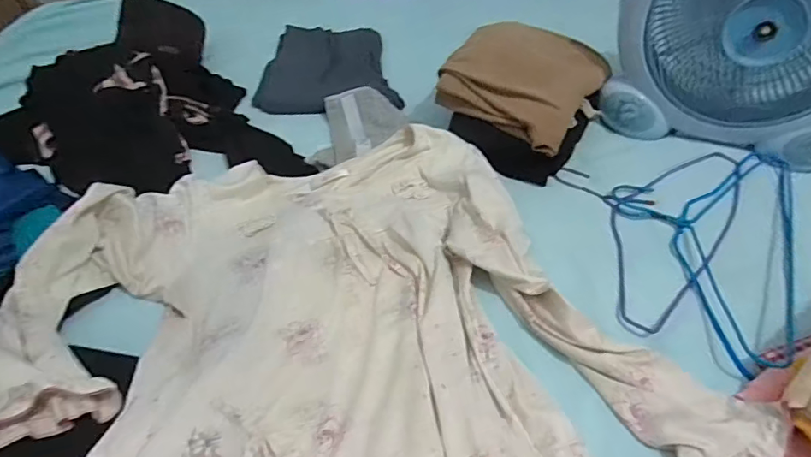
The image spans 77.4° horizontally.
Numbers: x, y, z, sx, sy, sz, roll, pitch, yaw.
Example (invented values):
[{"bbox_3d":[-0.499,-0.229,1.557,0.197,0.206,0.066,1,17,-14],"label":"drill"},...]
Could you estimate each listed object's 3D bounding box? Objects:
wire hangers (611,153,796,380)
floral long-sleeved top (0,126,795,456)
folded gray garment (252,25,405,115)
[{"bbox_3d":[0.367,-0.013,0.627,0.208,0.032,0.399,19,48,21],"label":"wire hangers"},{"bbox_3d":[-0.070,0.106,0.520,0.589,0.125,0.542,-12,45,-10],"label":"floral long-sleeved top"},{"bbox_3d":[-0.148,-0.297,0.937,0.244,0.048,0.280,-5,44,-3],"label":"folded gray garment"}]

